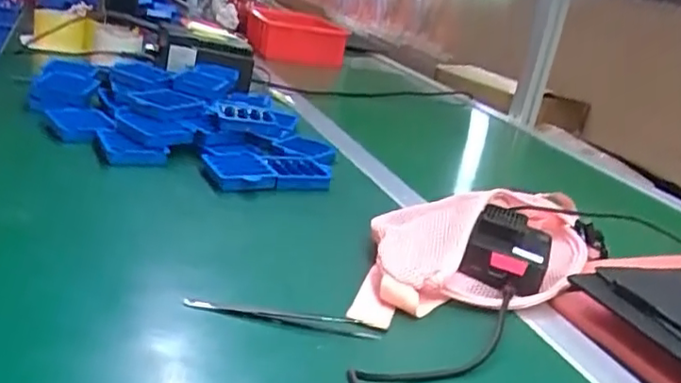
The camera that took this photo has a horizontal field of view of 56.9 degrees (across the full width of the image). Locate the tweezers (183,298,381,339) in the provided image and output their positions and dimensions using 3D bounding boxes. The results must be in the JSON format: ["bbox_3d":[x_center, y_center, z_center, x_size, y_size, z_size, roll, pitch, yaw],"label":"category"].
[{"bbox_3d":[-0.041,0.084,0.431,0.132,0.006,0.013,11,20,0],"label":"tweezers"}]

